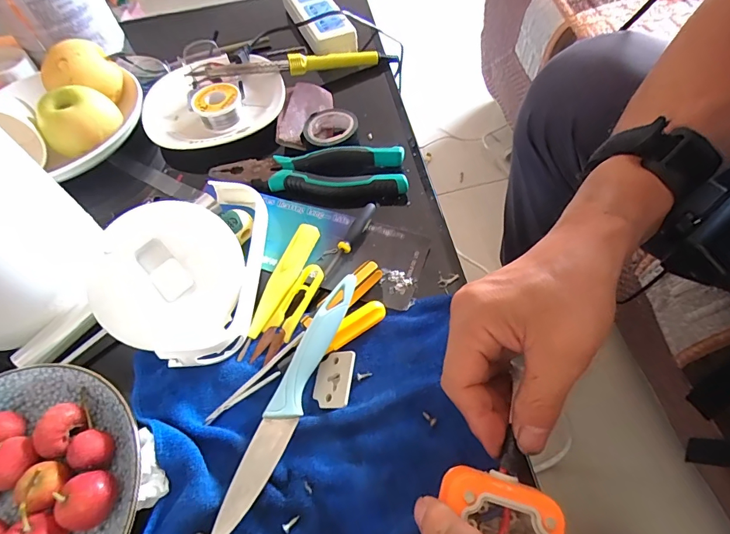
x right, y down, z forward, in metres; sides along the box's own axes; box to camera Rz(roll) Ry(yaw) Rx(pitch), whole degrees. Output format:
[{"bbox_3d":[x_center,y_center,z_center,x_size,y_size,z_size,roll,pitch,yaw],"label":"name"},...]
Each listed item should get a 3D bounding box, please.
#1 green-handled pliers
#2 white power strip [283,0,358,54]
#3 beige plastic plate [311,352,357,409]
[{"bbox_3d":[-0.056,-0.099,0.411,0.191,0.019,0.056,-1,57,4],"label":"green-handled pliers"},{"bbox_3d":[-0.068,-0.348,0.567,0.063,0.031,0.166,-24,58,-10],"label":"white power strip"},{"bbox_3d":[-0.022,0.081,0.298,0.031,0.005,0.040,-11,55,30],"label":"beige plastic plate"}]

